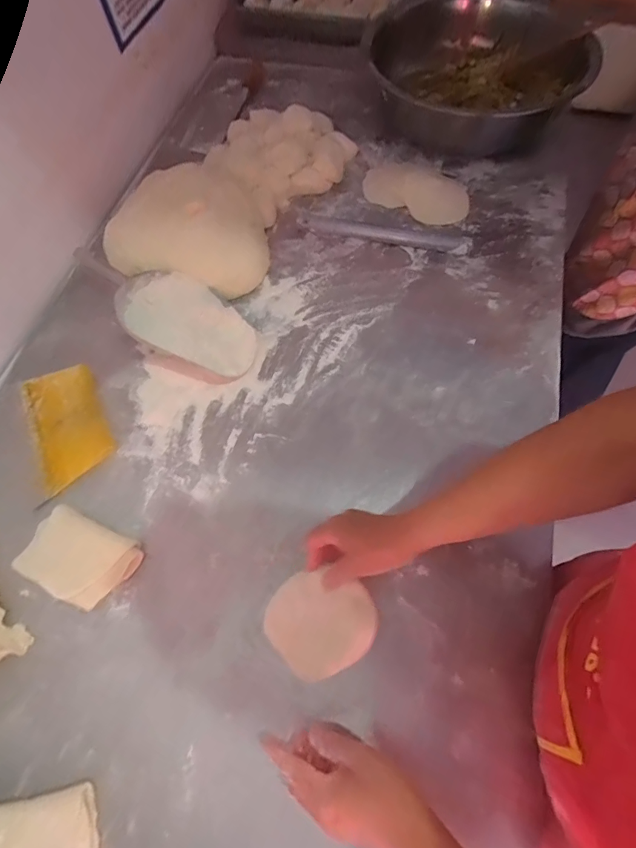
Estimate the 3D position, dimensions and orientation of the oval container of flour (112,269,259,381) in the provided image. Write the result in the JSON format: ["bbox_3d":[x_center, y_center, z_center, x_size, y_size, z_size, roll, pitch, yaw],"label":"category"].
[{"bbox_3d":[-0.189,-0.145,0.628,0.204,0.058,0.137,24,68,12],"label":"oval container of flour"}]

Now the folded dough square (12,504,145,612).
[{"bbox_3d":[-0.285,0.157,0.504,0.133,0.020,0.086,22,67,11],"label":"folded dough square"}]

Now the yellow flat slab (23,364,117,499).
[{"bbox_3d":[-0.343,-0.001,0.583,0.096,0.017,0.170,-24,67,-10],"label":"yellow flat slab"}]

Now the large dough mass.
[{"bbox_3d":[-0.137,-0.400,0.730,0.237,0.088,0.437,27,68,13],"label":"large dough mass"}]

